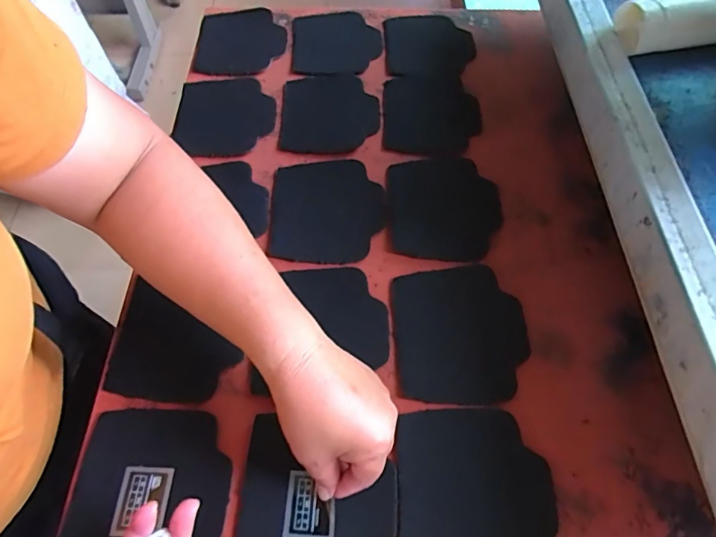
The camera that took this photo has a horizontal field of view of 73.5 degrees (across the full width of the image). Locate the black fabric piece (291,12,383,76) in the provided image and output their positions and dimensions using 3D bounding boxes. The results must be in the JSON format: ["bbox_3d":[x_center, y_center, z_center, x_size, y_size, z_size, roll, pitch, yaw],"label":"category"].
[{"bbox_3d":[-0.028,-0.299,0.636,0.116,0.006,0.128,-2,60,-2],"label":"black fabric piece"}]

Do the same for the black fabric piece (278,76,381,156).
[{"bbox_3d":[-0.033,-0.185,0.576,0.117,0.005,0.130,0,60,-1],"label":"black fabric piece"}]

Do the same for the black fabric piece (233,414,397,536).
[{"bbox_3d":[-0.034,0.184,0.366,0.120,0.007,0.114,7,61,5],"label":"black fabric piece"}]

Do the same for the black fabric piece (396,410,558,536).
[{"bbox_3d":[0.090,0.176,0.370,0.117,0.006,0.125,1,61,1],"label":"black fabric piece"}]

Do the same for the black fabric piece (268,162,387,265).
[{"bbox_3d":[-0.032,-0.061,0.507,0.118,0.008,0.126,1,60,0],"label":"black fabric piece"}]

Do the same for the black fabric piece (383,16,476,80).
[{"bbox_3d":[0.096,-0.295,0.636,0.116,0.005,0.122,0,60,-1],"label":"black fabric piece"}]

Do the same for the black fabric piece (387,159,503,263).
[{"bbox_3d":[0.091,-0.066,0.509,0.116,0.006,0.136,1,60,0],"label":"black fabric piece"}]

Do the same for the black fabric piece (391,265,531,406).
[{"bbox_3d":[0.092,0.059,0.434,0.114,0.009,0.125,-4,62,1],"label":"black fabric piece"}]

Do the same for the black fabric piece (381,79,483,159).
[{"bbox_3d":[0.088,-0.182,0.572,0.113,0.004,0.125,2,60,0],"label":"black fabric piece"}]

